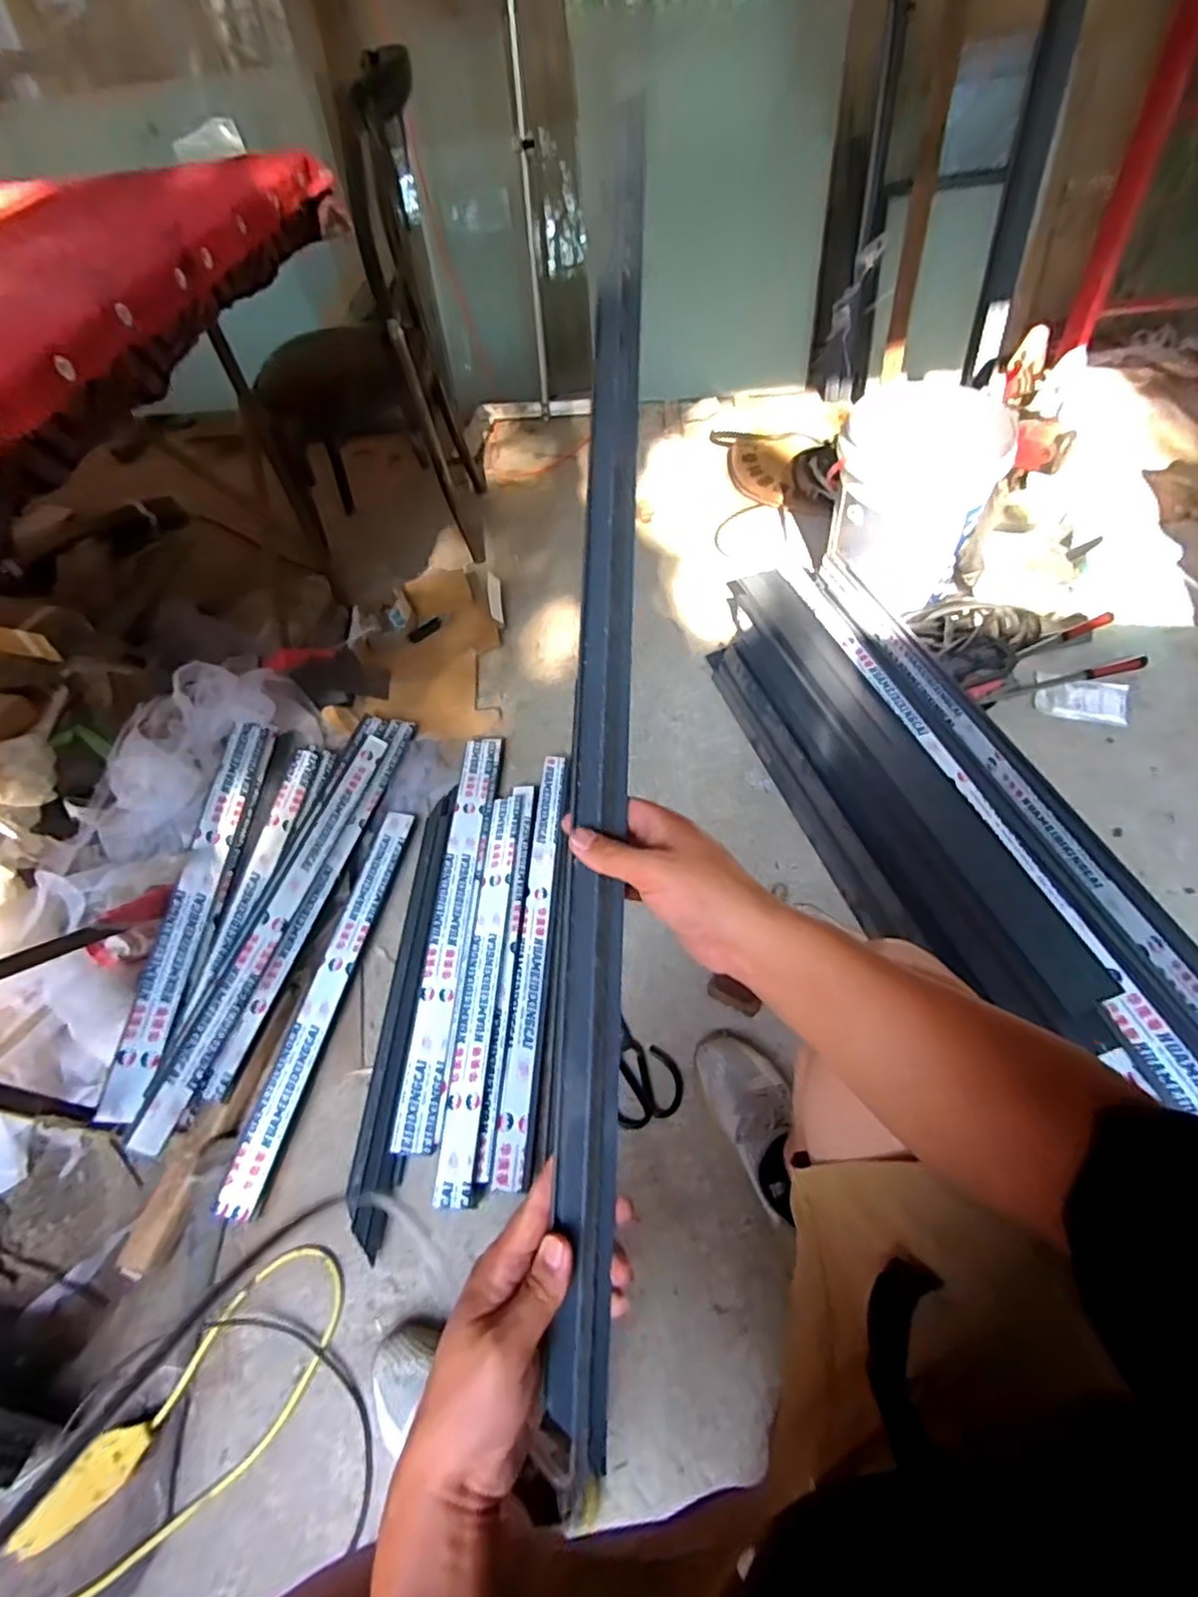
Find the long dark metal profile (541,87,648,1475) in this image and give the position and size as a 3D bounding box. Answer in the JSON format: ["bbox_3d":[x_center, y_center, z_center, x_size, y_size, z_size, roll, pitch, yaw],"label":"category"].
[{"bbox_3d":[0.006,-0.127,0.515,0.049,0.016,1.047,1,77,6],"label":"long dark metal profile"}]

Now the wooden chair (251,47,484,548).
[{"bbox_3d":[-0.506,-0.950,1.430,0.384,0.802,0.445,-6,55,1],"label":"wooden chair"}]

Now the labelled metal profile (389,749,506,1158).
[{"bbox_3d":[-0.234,0.190,1.094,0.070,0.034,0.706,-1,55,4],"label":"labelled metal profile"}]

